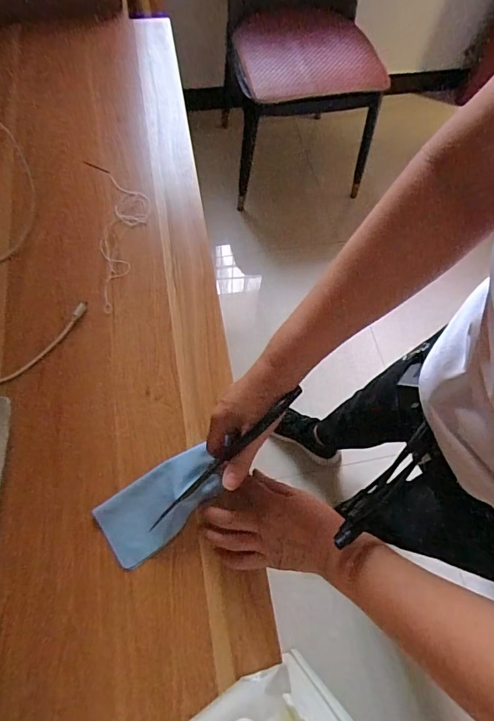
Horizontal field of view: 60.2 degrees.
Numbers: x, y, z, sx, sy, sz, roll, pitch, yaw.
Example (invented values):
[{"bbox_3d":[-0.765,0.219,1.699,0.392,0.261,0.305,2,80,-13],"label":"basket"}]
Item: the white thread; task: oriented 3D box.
[{"bbox_3d":[-0.175,-0.176,0.607,0.067,0.006,0.247,-2,65,-4],"label":"white thread"}]

